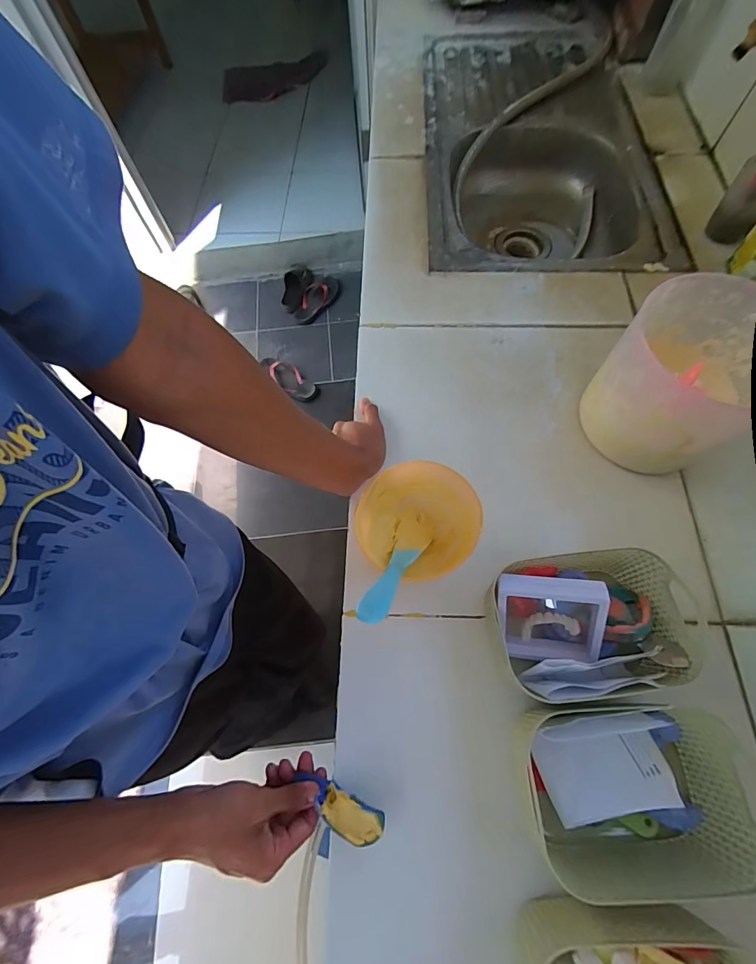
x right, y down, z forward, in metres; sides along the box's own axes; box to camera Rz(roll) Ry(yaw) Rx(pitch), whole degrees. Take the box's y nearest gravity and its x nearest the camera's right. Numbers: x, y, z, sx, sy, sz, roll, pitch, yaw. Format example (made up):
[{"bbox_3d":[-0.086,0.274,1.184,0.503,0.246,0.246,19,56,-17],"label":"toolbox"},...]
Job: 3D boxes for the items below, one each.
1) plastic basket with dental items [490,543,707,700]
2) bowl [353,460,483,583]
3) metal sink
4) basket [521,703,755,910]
[{"bbox_3d":[0.194,0.135,0.384,0.179,0.090,0.116,-8,68,-2],"label":"plastic basket with dental items"},{"bbox_3d":[0.046,0.044,0.430,0.119,0.089,0.123,-1,68,1],"label":"bowl"},{"bbox_3d":[0.296,-0.660,0.836,0.404,0.141,0.777,1,67,3],"label":"metal sink"},{"bbox_3d":[0.211,0.252,0.342,0.150,0.084,0.113,-3,67,0],"label":"basket"}]

